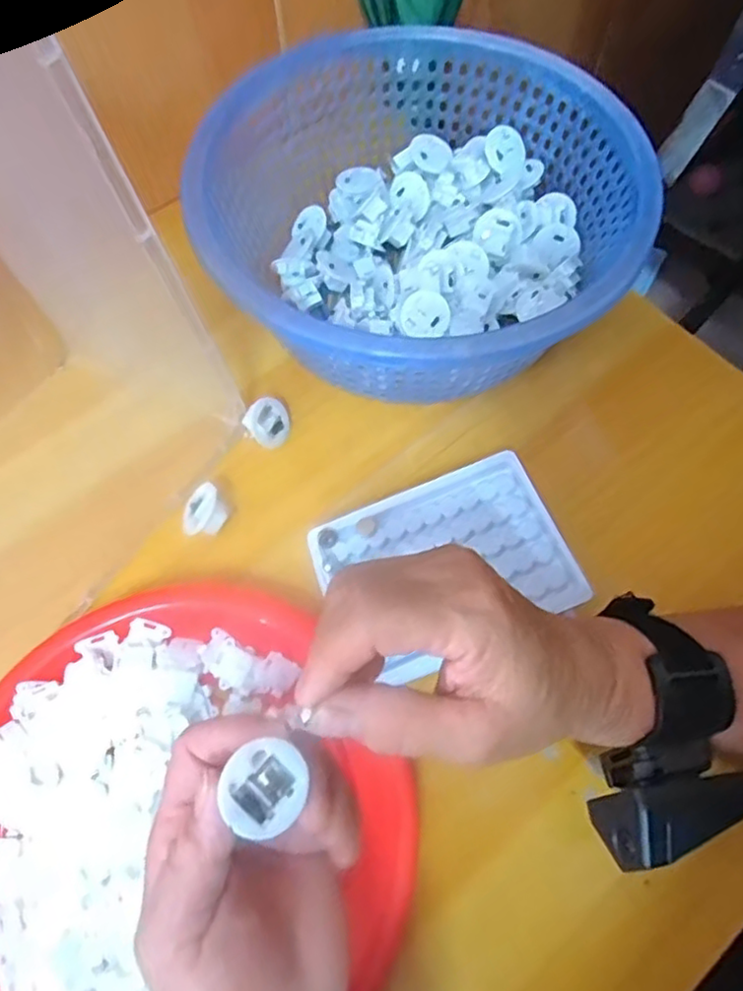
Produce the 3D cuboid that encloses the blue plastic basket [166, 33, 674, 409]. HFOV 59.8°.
[{"bbox_3d":[0.030,-0.167,0.428,0.261,0.111,0.263,0,65,0],"label":"blue plastic basket"}]

